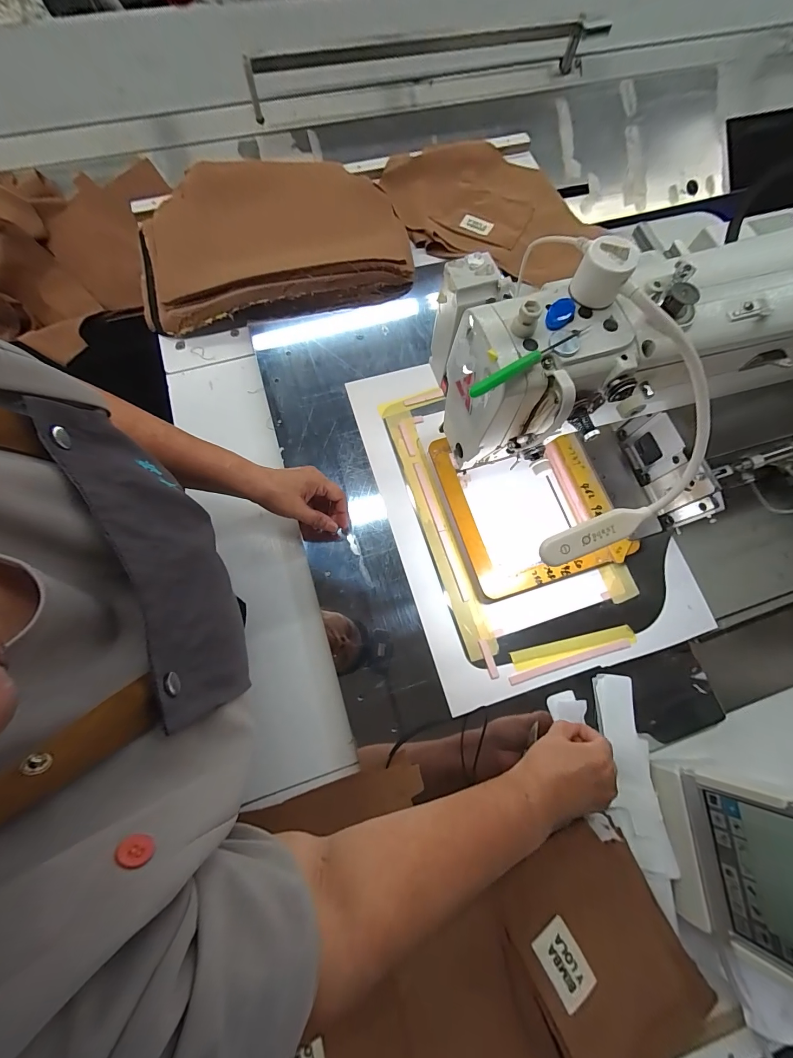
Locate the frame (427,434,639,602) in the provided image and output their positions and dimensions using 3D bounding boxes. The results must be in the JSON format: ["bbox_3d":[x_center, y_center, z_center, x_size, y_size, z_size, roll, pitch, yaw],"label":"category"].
[{"bbox_3d":[0.183,-0.039,0.521,0.221,0.019,0.231,-16,76,-1],"label":"frame"}]

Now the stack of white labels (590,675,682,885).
[{"bbox_3d":[0.283,0.290,0.446,0.058,0.005,0.209,-2,74,-3],"label":"stack of white labels"}]

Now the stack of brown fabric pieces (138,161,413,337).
[{"bbox_3d":[-0.221,-0.517,0.652,0.444,0.054,0.307,-16,75,-6],"label":"stack of brown fabric pieces"}]

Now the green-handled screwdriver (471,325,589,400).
[{"bbox_3d":[0.105,-0.133,0.286,0.117,0.010,0.007,-33,77,-11],"label":"green-handled screwdriver"}]

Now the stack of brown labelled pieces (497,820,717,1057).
[{"bbox_3d":[0.221,0.454,0.387,0.161,0.020,0.195,-27,76,-9],"label":"stack of brown labelled pieces"}]

